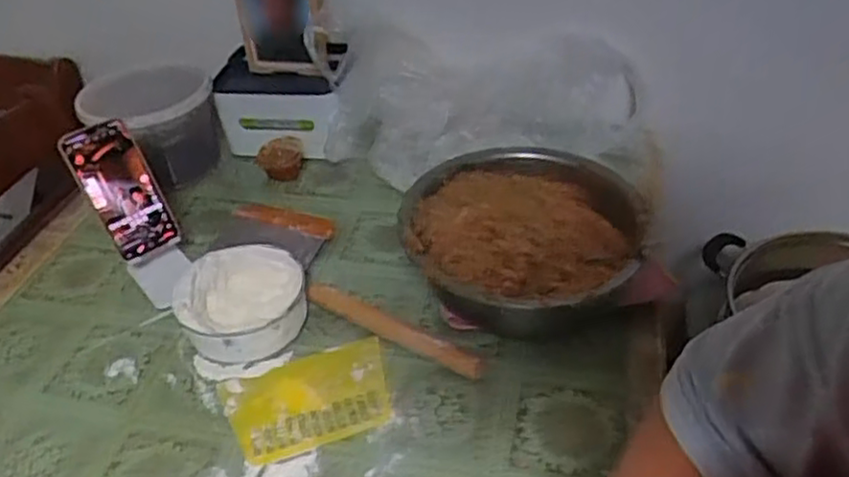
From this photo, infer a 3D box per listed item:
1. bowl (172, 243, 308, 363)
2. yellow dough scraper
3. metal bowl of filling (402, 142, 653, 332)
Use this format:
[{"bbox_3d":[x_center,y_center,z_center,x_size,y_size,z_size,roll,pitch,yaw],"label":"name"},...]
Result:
[{"bbox_3d":[-0.202,0.069,0.780,0.133,0.082,0.126,-3,40,2],"label":"bowl"},{"bbox_3d":[-0.119,0.165,0.715,0.163,0.006,0.117,-15,42,-12],"label":"yellow dough scraper"},{"bbox_3d":[0.110,0.011,0.797,0.251,0.112,0.259,-3,40,2],"label":"metal bowl of filling"}]

